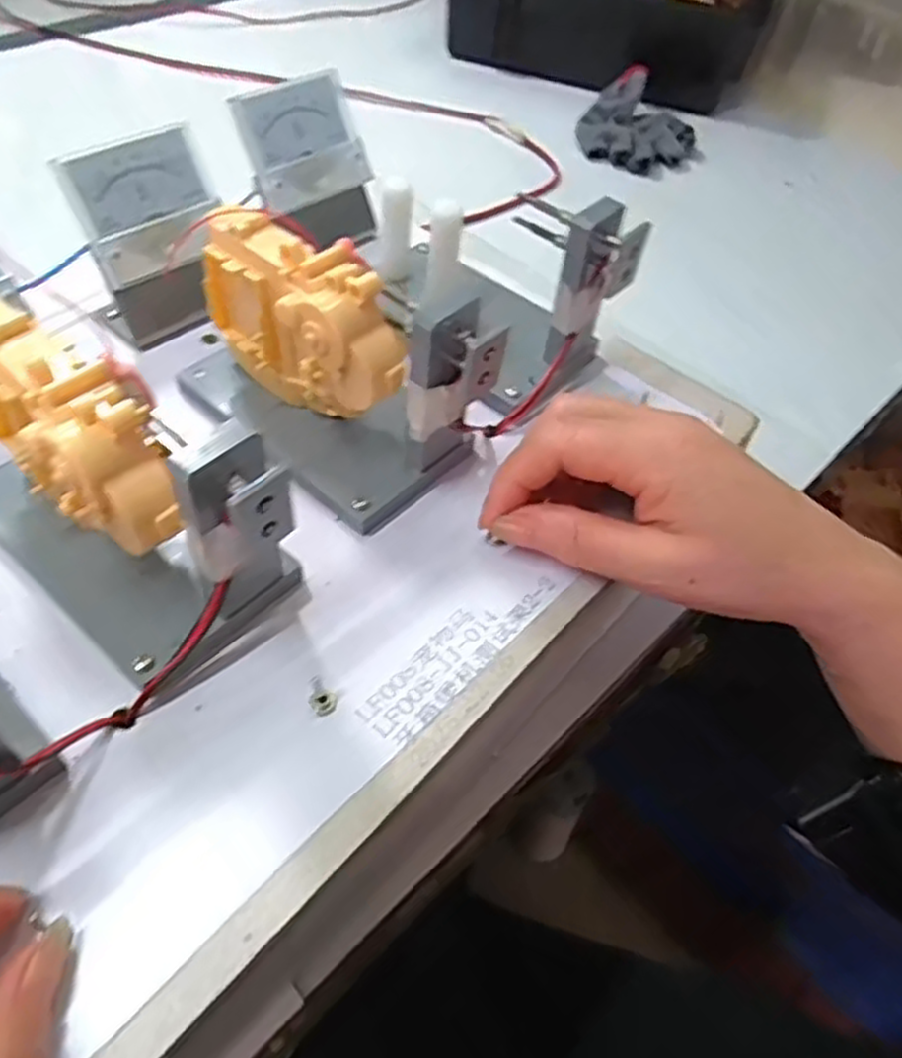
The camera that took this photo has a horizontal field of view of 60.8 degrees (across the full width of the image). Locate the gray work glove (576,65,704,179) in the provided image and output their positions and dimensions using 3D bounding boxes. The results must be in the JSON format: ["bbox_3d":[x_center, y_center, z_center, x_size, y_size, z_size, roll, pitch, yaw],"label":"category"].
[{"bbox_3d":[0.162,-0.352,0.679,0.093,0.023,0.101,-32,72,-15],"label":"gray work glove"}]

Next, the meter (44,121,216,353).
[{"bbox_3d":[-0.135,-0.136,0.355,0.039,0.069,0.066,33,56,19],"label":"meter"}]

